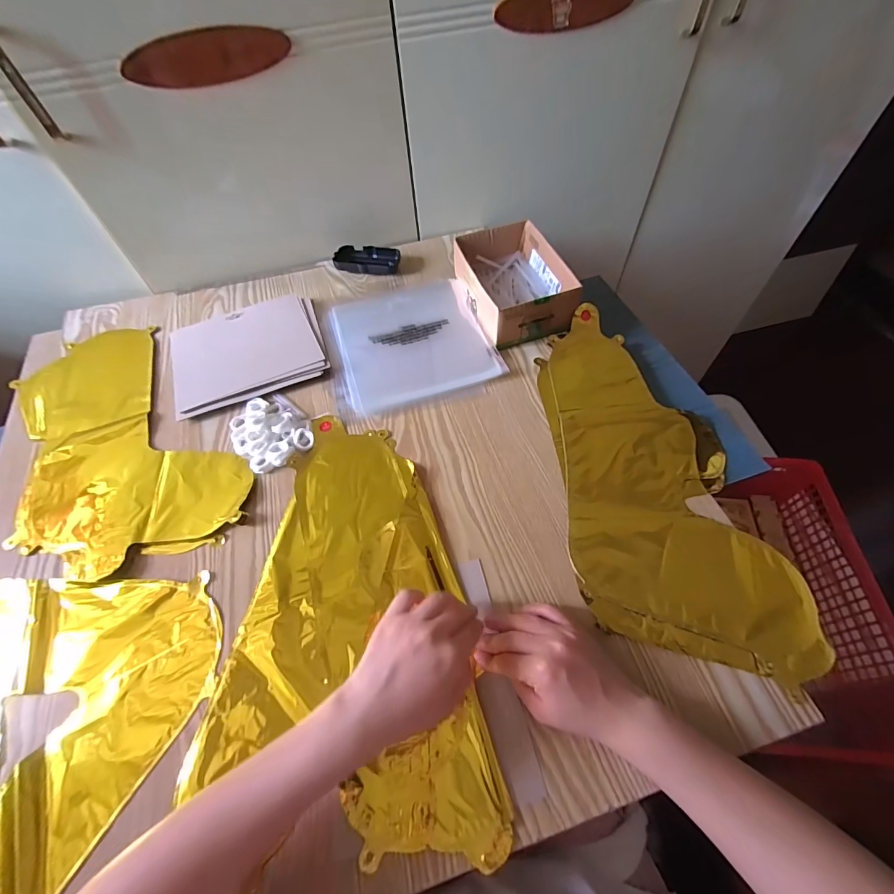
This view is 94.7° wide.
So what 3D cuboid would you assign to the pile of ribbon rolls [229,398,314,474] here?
[{"bbox_3d":[-0.225,-0.019,0.505,0.108,0.022,0.075,38,67,24],"label":"pile of ribbon rolls"}]

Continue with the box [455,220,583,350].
[{"bbox_3d":[0.094,-0.238,0.595,0.123,0.062,0.185,-16,58,-6],"label":"box"}]

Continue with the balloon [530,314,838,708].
[{"bbox_3d":[0.223,0.010,0.464,0.199,0.010,0.428,-5,57,1],"label":"balloon"}]

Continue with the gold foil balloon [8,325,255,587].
[{"bbox_3d":[-0.425,-0.006,0.515,0.219,0.012,0.415,-38,63,-19],"label":"gold foil balloon"}]

